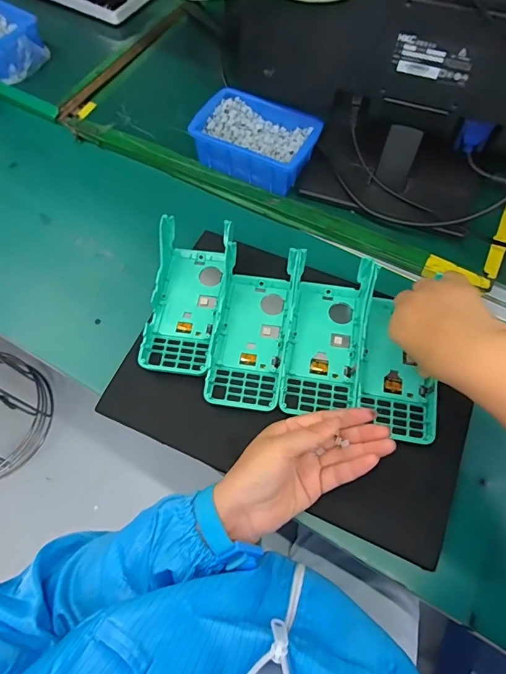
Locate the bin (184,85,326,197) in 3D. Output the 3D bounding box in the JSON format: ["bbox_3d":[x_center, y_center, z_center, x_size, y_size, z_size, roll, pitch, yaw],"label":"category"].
[{"bbox_3d":[0.006,-0.255,0.534,0.146,0.049,0.104,24,67,11],"label":"bin"}]

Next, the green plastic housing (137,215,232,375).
[{"bbox_3d":[-0.073,-0.046,0.440,0.078,0.048,0.159,9,65,4],"label":"green plastic housing"}]

